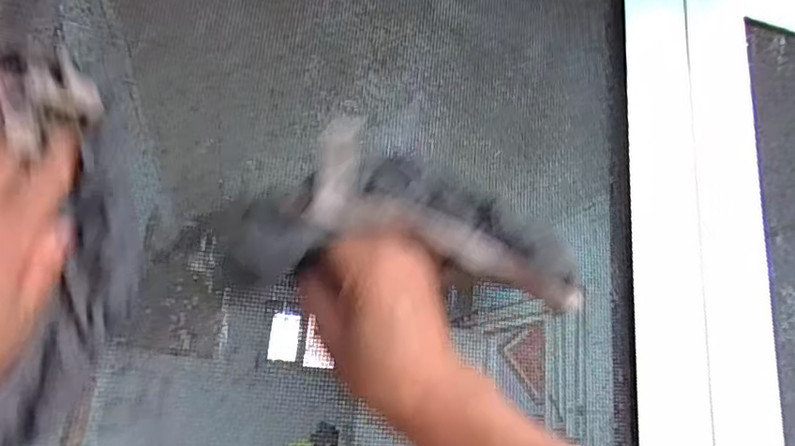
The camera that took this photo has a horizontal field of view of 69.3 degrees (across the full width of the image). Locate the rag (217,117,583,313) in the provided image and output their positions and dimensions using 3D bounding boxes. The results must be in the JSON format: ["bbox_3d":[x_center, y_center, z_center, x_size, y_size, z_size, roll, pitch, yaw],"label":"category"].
[{"bbox_3d":[0.010,-0.002,0.307,0.191,0.080,0.020,9,-17,-14],"label":"rag"}]

